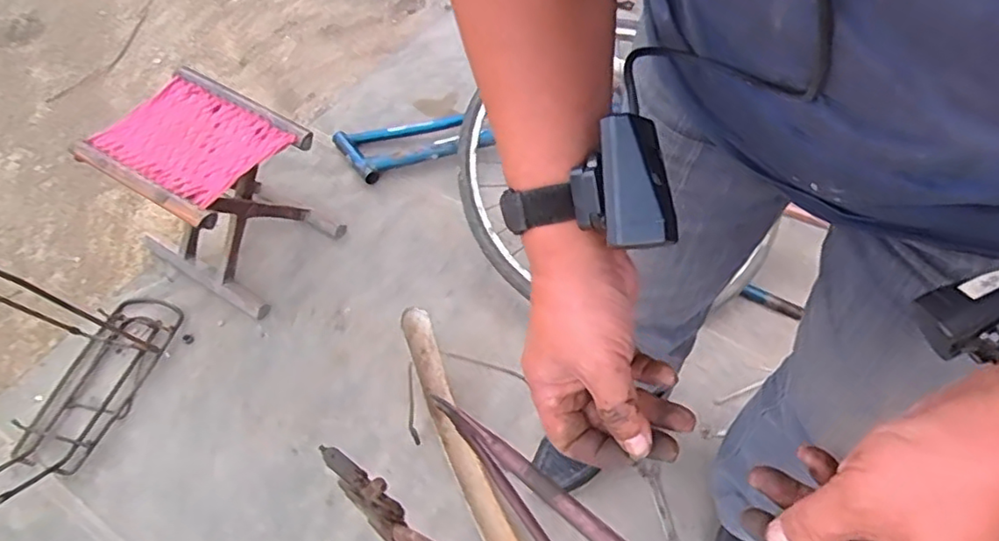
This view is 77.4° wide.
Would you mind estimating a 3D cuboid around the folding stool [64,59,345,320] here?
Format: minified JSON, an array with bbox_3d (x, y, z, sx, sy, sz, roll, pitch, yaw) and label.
[{"bbox_3d":[-0.523,-0.148,1.180,0.284,0.309,0.271,28,61,17],"label":"folding stool"}]

